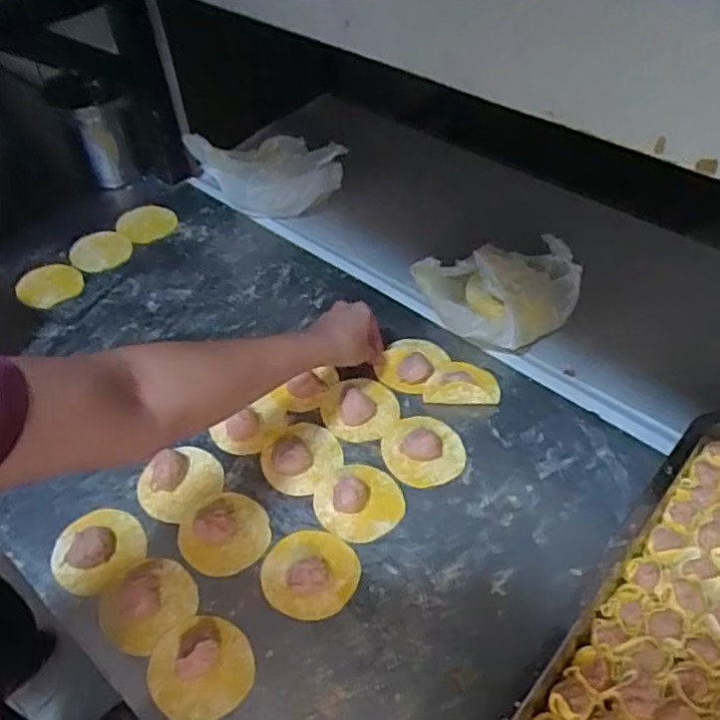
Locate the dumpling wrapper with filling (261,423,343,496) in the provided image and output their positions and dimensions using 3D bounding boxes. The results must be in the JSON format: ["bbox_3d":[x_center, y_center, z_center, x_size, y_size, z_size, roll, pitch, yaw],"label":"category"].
[{"bbox_3d":[-0.058,0.094,0.655,0.071,0.011,0.078,-2,48,2],"label":"dumpling wrapper with filling"}]

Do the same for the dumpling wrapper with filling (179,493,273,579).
[{"bbox_3d":[-0.124,0.155,0.598,0.079,0.022,0.075,-2,48,2],"label":"dumpling wrapper with filling"}]

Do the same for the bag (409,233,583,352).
[{"bbox_3d":[0.152,-0.083,0.728,0.138,0.099,0.127,-31,53,-22],"label":"bag"}]

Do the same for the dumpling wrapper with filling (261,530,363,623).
[{"bbox_3d":[-0.044,0.181,0.572,0.082,0.025,0.078,7,49,10],"label":"dumpling wrapper with filling"}]

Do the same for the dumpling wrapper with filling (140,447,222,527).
[{"bbox_3d":[-0.175,0.114,0.634,0.079,0.033,0.066,-35,55,-25],"label":"dumpling wrapper with filling"}]

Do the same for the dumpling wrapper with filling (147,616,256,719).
[{"bbox_3d":[-0.127,0.240,0.518,0.082,0.027,0.078,-2,48,2],"label":"dumpling wrapper with filling"}]

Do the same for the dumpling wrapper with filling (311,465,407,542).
[{"bbox_3d":[-0.001,0.125,0.605,0.077,0.021,0.076,-2,48,2],"label":"dumpling wrapper with filling"}]

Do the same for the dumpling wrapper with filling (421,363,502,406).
[{"bbox_3d":[0.107,0.020,0.691,0.077,0.027,0.057,-1,48,3],"label":"dumpling wrapper with filling"}]

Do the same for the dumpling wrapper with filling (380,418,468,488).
[{"bbox_3d":[0.061,0.085,0.643,0.076,0.014,0.077,-2,48,2],"label":"dumpling wrapper with filling"}]

